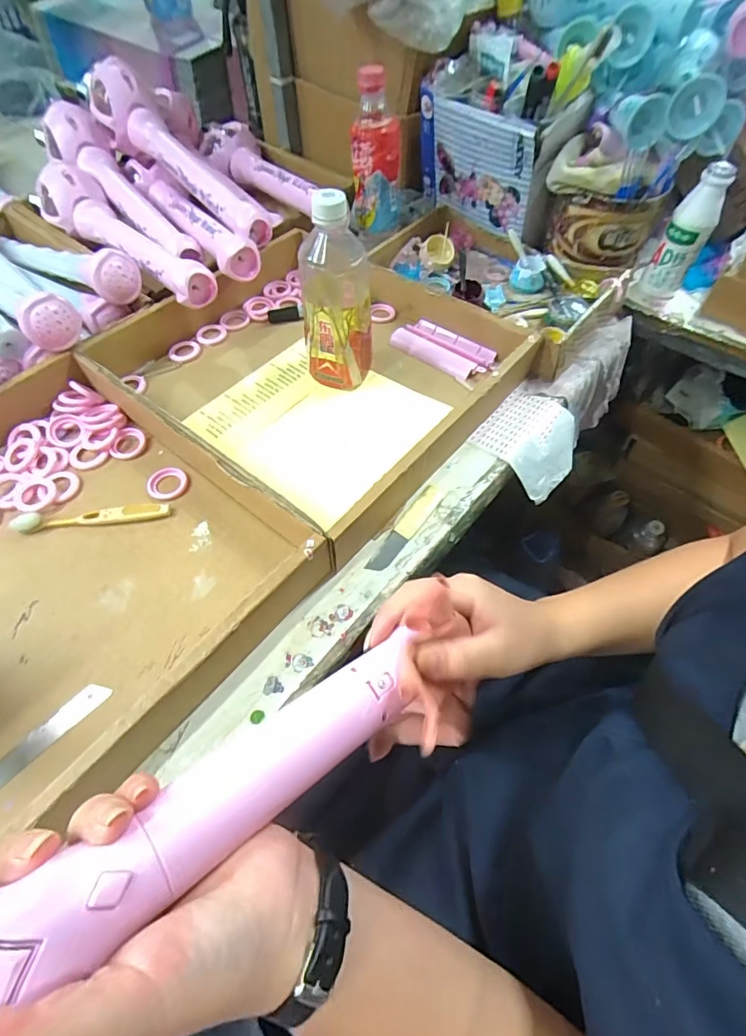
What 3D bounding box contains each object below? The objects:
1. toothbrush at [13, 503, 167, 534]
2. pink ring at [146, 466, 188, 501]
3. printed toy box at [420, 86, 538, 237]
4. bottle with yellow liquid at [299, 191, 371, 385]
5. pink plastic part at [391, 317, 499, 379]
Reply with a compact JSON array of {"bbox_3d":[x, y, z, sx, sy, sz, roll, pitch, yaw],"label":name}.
[{"bbox_3d":[-0.261,-0.003,0.441,0.138,0.011,0.021,-6,57,-5],"label":"toothbrush"},{"bbox_3d":[-0.201,-0.033,0.466,0.038,0.005,0.037,0,57,0],"label":"pink ring"},{"bbox_3d":[0.130,-0.460,0.625,0.169,0.123,0.030,37,64,21],"label":"printed toy box"},{"bbox_3d":[-0.035,-0.215,0.479,0.071,0.183,0.057,-2,57,-2],"label":"bottle with yellow liquid"},{"bbox_3d":[0.086,-0.206,0.576,0.121,0.015,0.058,34,63,20],"label":"pink plastic part"}]

